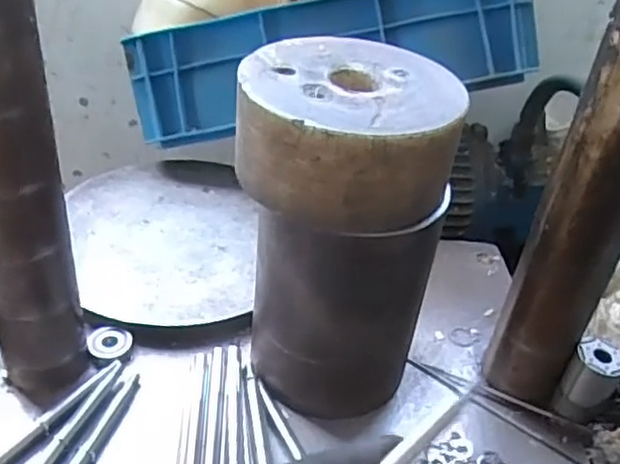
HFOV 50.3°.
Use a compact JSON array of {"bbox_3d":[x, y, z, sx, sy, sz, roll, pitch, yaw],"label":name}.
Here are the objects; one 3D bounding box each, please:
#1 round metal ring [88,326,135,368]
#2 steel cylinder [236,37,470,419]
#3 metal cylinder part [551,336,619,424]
[{"bbox_3d":[-0.164,0.092,0.542,0.034,0.006,0.033,4,36,-3],"label":"round metal ring"},{"bbox_3d":[0.016,0.000,0.489,0.139,0.237,0.139,4,36,-3],"label":"steel cylinder"},{"bbox_3d":[0.221,0.118,0.520,0.036,0.067,0.032,24,40,22],"label":"metal cylinder part"}]

